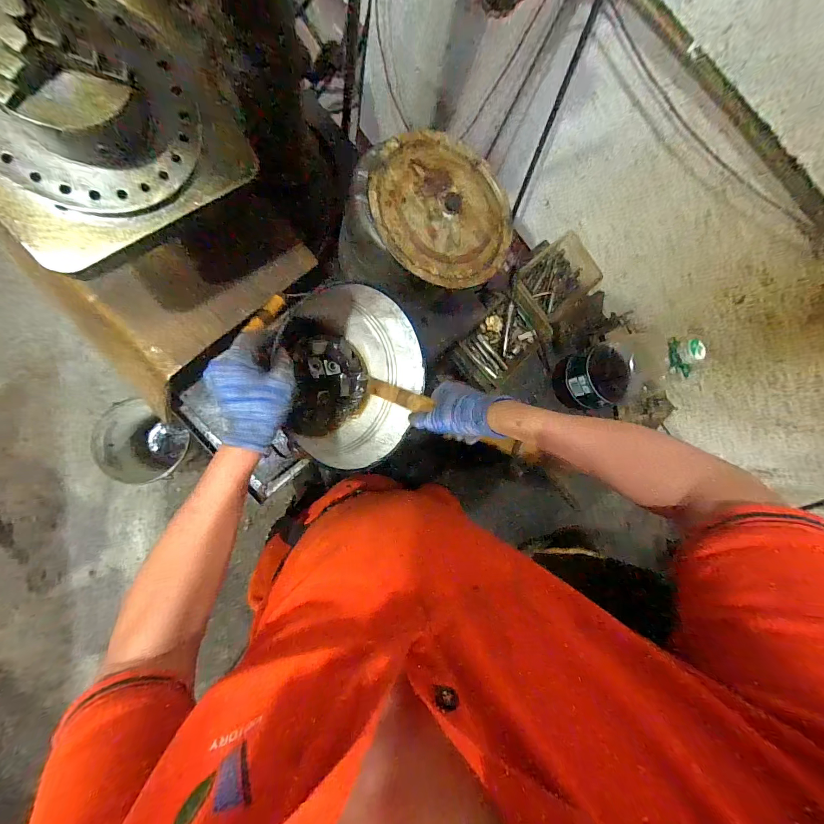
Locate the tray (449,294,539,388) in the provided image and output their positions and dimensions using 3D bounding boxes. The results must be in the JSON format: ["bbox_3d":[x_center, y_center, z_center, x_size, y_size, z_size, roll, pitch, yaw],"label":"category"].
[{"bbox_3d":[0.242,-0.190,0.979,0.172,0.048,0.244,42,84,-3],"label":"tray"}]

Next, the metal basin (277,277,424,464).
[{"bbox_3d":[-0.092,-0.046,0.528,0.210,0.122,0.230,0,88,-6],"label":"metal basin"}]

